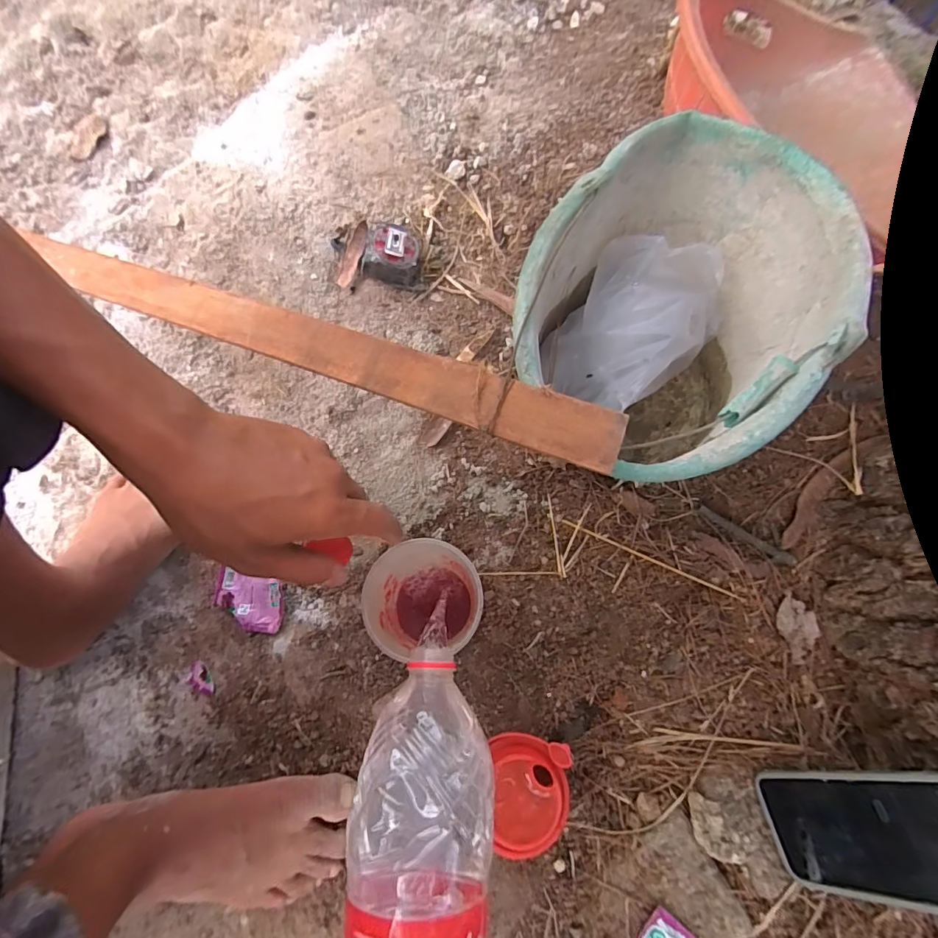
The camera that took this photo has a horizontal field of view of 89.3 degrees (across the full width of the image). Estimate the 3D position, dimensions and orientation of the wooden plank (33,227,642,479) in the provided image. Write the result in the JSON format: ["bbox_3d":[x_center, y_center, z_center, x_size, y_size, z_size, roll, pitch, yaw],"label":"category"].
[{"bbox_3d":[-0.134,-0.101,0.360,0.500,0.008,0.041,20,83,15],"label":"wooden plank"}]

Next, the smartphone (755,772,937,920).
[{"bbox_3d":[0.298,0.273,0.350,0.008,0.169,0.081,5,58,-27],"label":"smartphone"}]

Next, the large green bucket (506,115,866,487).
[{"bbox_3d":[0.171,-0.122,0.445,0.218,0.220,0.306,40,78,11],"label":"large green bucket"}]

